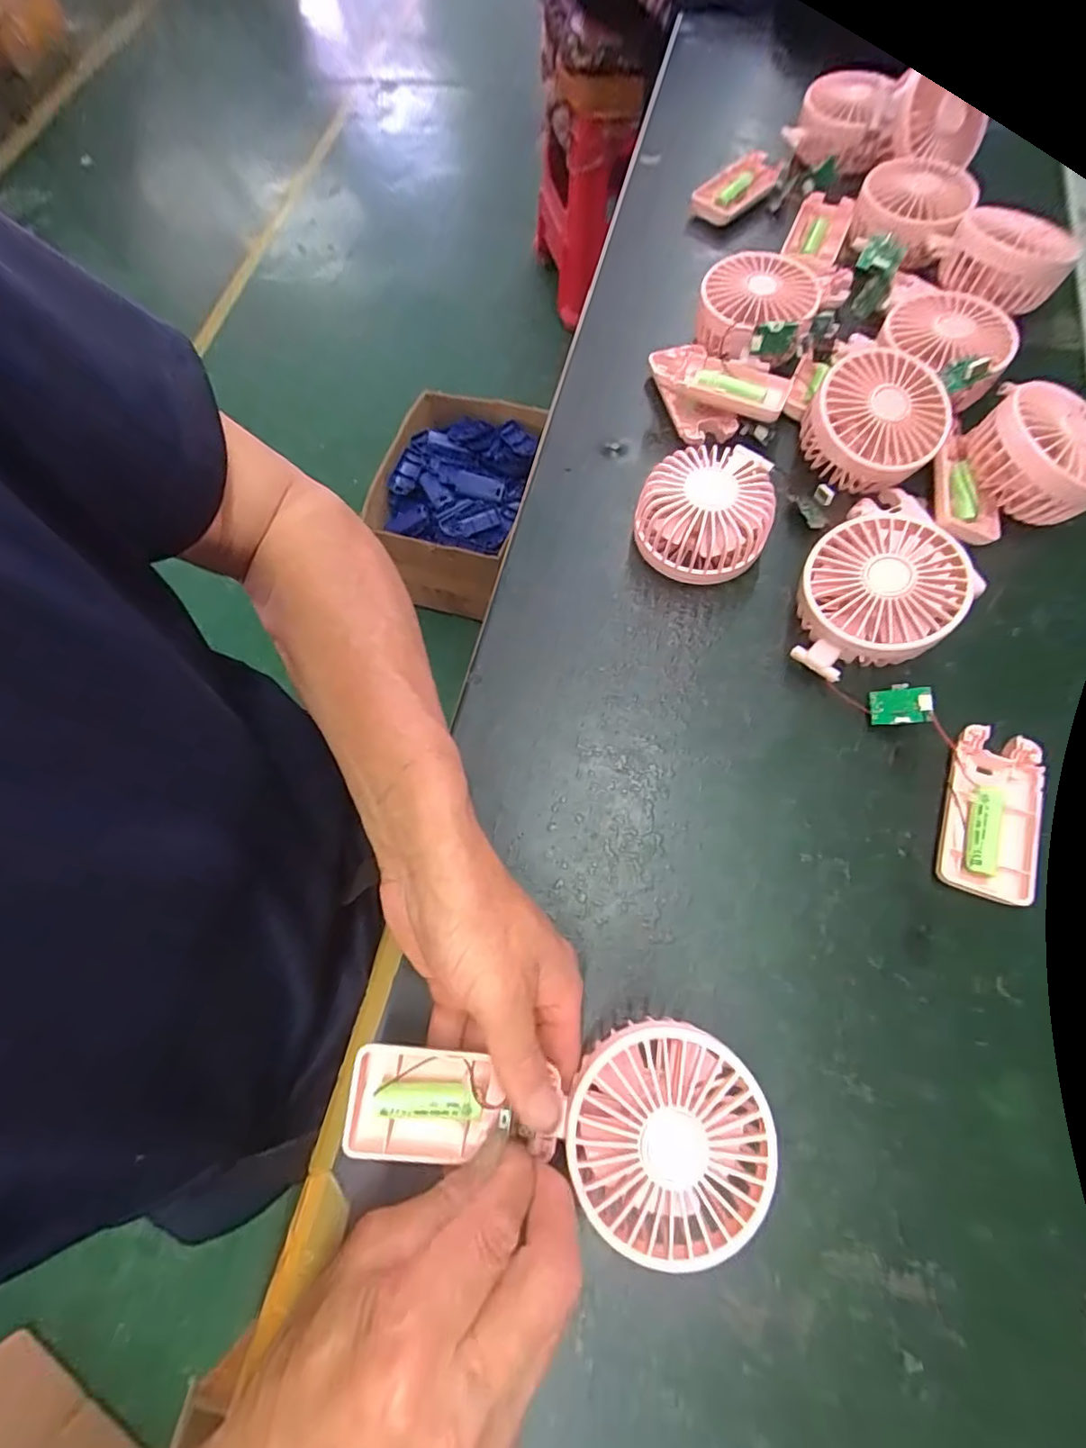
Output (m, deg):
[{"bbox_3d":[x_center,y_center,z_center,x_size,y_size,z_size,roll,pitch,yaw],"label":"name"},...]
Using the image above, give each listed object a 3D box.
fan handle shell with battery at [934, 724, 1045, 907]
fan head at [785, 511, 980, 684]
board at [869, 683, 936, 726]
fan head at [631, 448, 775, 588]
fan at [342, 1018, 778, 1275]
[{"bbox_3d":[0.246,0.049,0.313,0.046,0.015,0.092,18,70,10],"label":"fan handle shell with battery"},{"bbox_3d":[0.195,-0.071,0.340,0.082,0.051,0.096,37,74,16],"label":"fan head"},{"bbox_3d":[0.210,-0.011,0.332,0.031,0.006,0.024,-4,86,35],"label":"board"},{"bbox_3d":[0.106,-0.141,0.375,0.084,0.051,0.084,-1,68,3],"label":"fan head"},{"bbox_3d":[0.005,0.176,0.251,0.180,0.026,0.084,2,68,9],"label":"fan"}]

